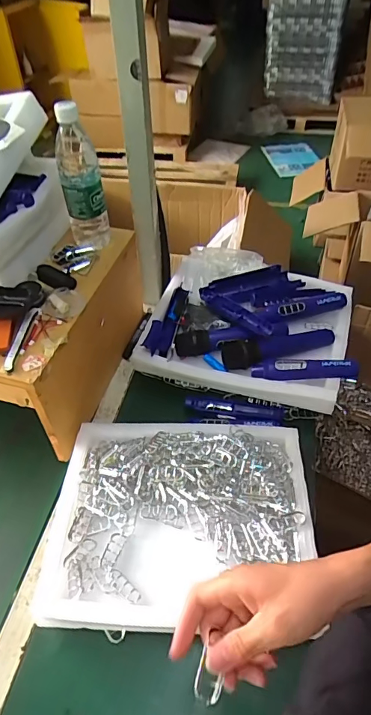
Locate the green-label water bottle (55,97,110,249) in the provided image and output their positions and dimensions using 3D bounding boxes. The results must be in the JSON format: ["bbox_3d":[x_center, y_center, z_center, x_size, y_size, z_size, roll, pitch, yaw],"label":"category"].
[{"bbox_3d":[-0.166,-0.282,0.703,0.063,0.217,0.064,-7,47,-6],"label":"green-label water bottle"}]

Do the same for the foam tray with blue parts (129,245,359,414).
[{"bbox_3d":[0.119,-0.069,0.826,0.371,0.076,0.306,12,48,12],"label":"foam tray with blue parts"}]

